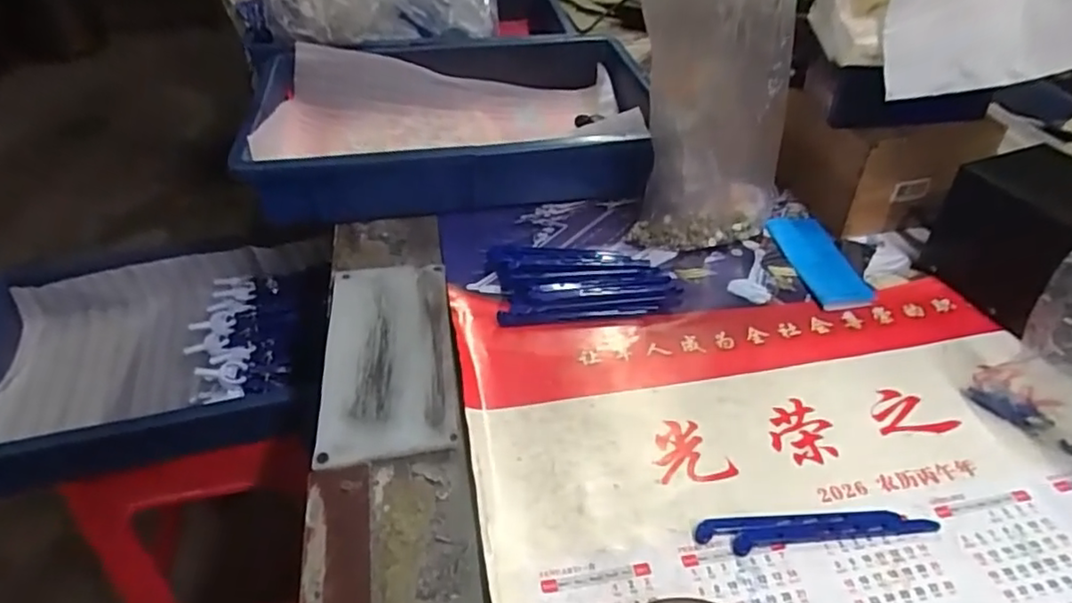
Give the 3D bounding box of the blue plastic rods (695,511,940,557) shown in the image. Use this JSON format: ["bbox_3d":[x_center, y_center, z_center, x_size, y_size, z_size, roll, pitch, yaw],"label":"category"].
[{"bbox_3d":[0.165,0.134,0.372,0.138,0.004,0.020,-3,41,-3],"label":"blue plastic rods"}]

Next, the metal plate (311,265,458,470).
[{"bbox_3d":[-0.113,0.036,0.482,0.093,0.007,0.200,-7,40,-7],"label":"metal plate"}]

